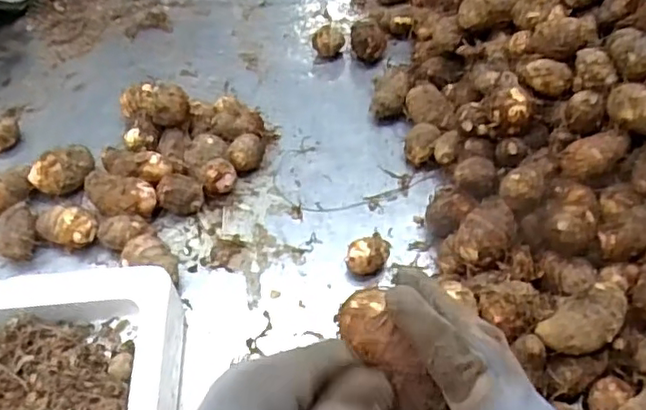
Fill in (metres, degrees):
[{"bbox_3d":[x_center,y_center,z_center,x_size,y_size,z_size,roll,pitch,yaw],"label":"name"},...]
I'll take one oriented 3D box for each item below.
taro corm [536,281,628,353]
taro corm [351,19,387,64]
[{"bbox_3d":[0.215,0.098,0.501,0.077,0.039,0.042,-32,55,-21],"label":"taro corm"},{"bbox_3d":[0.059,-0.214,0.798,0.044,0.041,0.050,-4,50,0],"label":"taro corm"}]

